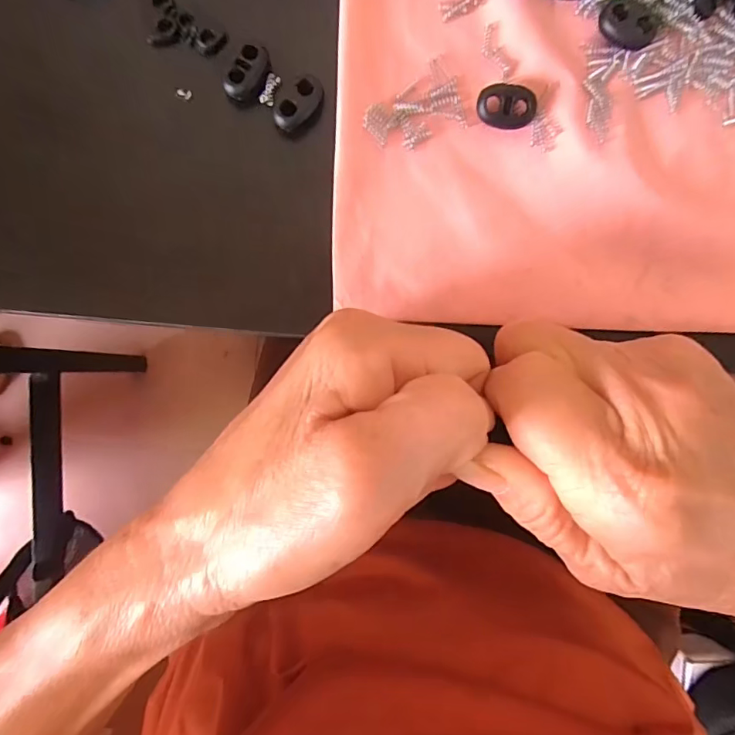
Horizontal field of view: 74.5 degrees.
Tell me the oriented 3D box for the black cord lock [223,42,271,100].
[{"bbox_3d":[-0.045,-0.110,0.180,0.010,0.007,0.020,33,89,-1],"label":"black cord lock"}]

